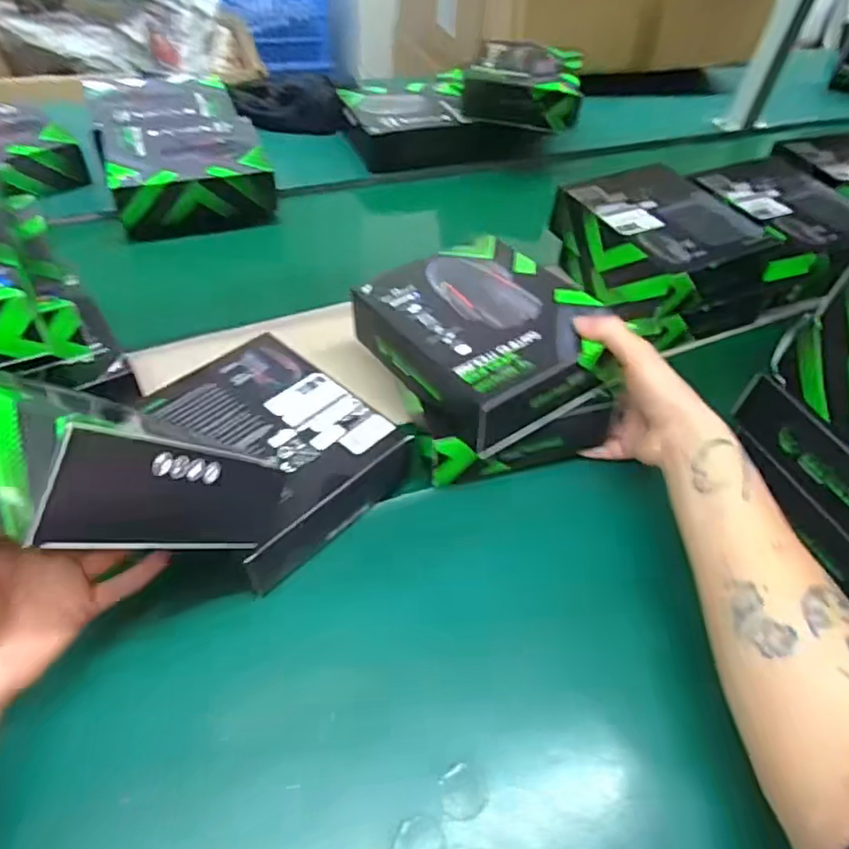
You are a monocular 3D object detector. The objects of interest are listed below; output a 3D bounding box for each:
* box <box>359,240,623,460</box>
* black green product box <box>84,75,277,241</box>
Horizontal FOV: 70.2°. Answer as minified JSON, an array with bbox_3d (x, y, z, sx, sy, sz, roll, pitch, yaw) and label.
[{"bbox_3d":[0.051,-0.079,0.508,0.160,0.061,0.183,-28,58,-27],"label":"box"},{"bbox_3d":[-0.327,-0.368,0.802,0.182,0.065,0.306,-16,53,-19],"label":"black green product box"}]

